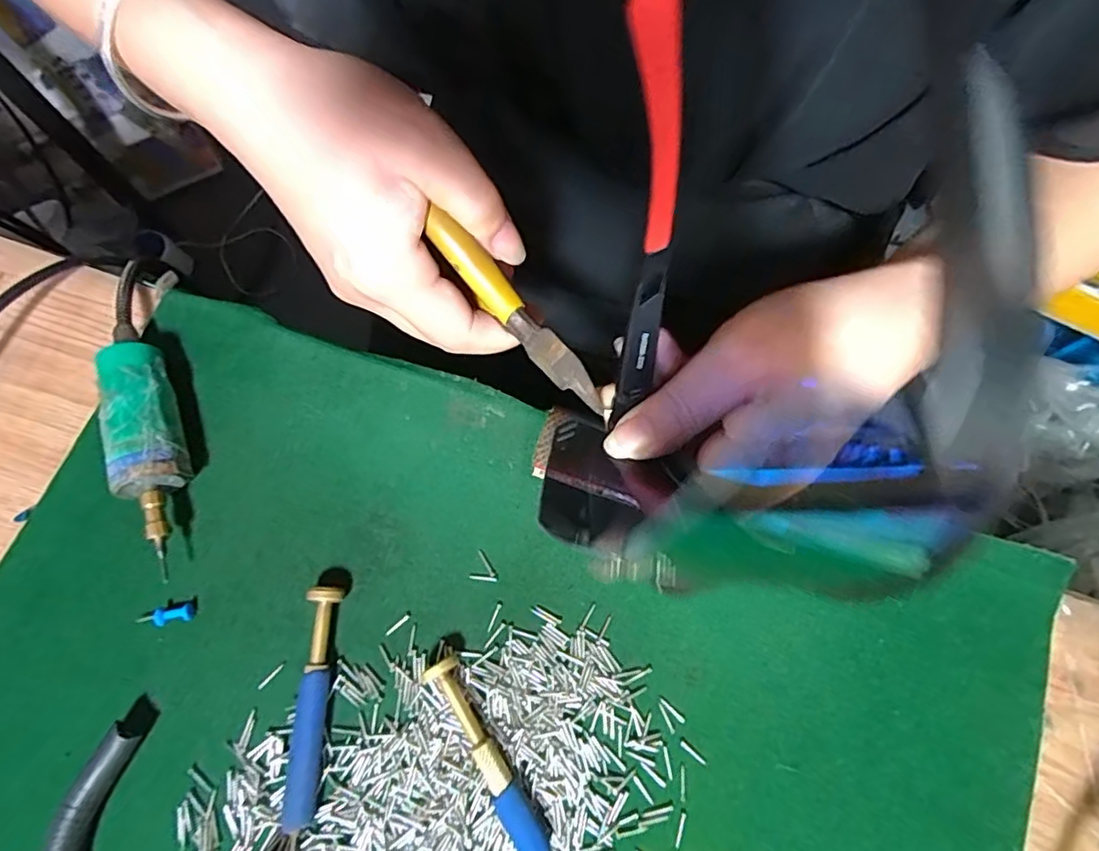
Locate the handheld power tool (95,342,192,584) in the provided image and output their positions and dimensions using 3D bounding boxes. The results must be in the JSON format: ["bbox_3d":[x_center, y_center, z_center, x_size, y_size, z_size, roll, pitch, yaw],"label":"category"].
[{"bbox_3d":[-0.171,0.010,0.253,0.025,0.031,0.095,-20,74,-6],"label":"handheld power tool"}]

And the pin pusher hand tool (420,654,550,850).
[{"bbox_3d":[-0.020,0.132,0.221,0.013,0.013,0.093,-29,75,-8],"label":"pin pusher hand tool"}]

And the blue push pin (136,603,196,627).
[{"bbox_3d":[-0.160,0.079,0.244,0.023,0.008,0.007,-10,73,-3],"label":"blue push pin"}]

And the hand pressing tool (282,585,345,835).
[{"bbox_3d":[-0.093,0.108,0.231,0.011,0.012,0.086,3,73,1],"label":"hand pressing tool"}]

